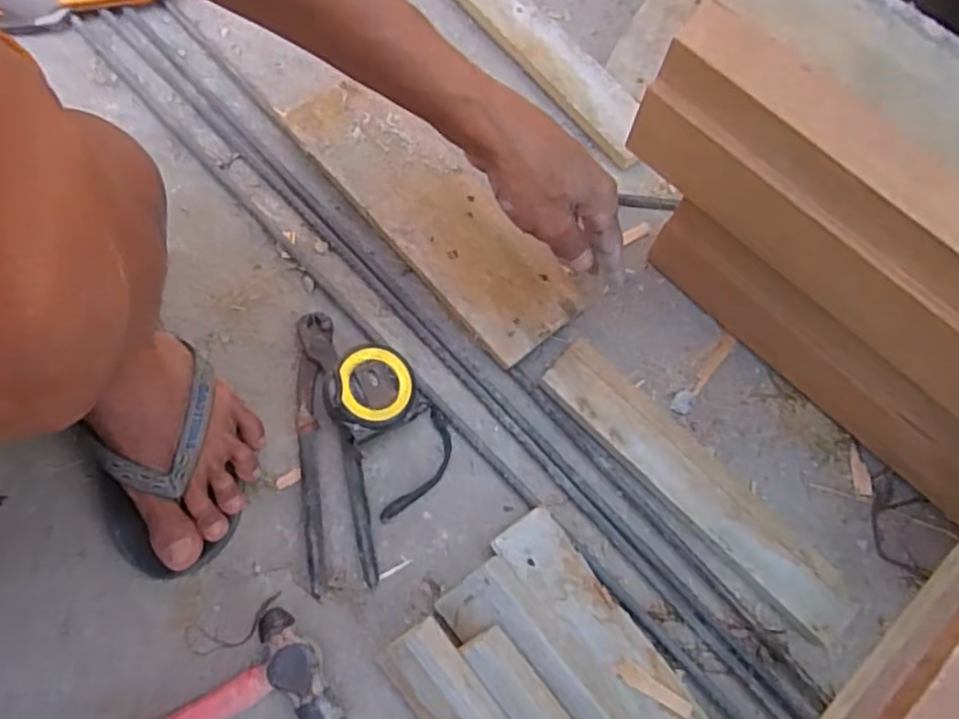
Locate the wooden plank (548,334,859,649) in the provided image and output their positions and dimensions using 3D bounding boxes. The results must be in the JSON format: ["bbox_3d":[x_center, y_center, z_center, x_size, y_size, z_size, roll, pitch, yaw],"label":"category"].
[{"bbox_3d":[0.175,0.098,0.549,0.289,0.014,0.060,44,79,10],"label":"wooden plank"}]

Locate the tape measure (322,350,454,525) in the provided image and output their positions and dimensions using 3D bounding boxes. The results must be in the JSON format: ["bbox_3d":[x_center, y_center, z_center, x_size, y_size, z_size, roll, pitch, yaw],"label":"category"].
[{"bbox_3d":[-0.070,0.050,0.539,0.080,0.051,0.125,-27,78,-7],"label":"tape measure"}]

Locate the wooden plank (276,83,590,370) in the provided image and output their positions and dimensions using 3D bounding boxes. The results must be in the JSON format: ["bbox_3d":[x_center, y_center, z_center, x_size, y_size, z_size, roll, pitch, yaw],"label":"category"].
[{"bbox_3d":[-0.040,-0.130,0.598,0.100,0.028,0.297,-43,80,-10],"label":"wooden plank"}]

